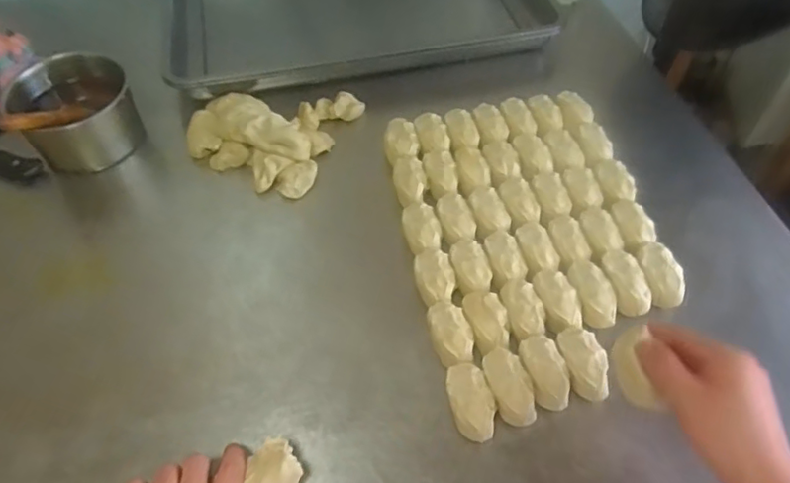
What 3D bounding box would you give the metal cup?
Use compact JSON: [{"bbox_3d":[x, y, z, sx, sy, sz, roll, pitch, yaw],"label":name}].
[{"bbox_3d":[-0.450,-0.189,0.831,0.142,0.126,0.142,-1,53,1],"label":"metal cup"}]

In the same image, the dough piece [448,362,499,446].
[{"bbox_3d":[0.073,0.159,0.577,0.042,0.047,0.076,-15,49,-1],"label":"dough piece"}]

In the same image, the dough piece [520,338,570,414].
[{"bbox_3d":[0.149,0.130,0.588,0.040,0.031,0.073,-16,54,-10],"label":"dough piece"}]

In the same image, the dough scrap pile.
[{"bbox_3d":[-0.180,-0.168,0.835,0.197,0.073,0.193,17,55,14],"label":"dough scrap pile"}]

